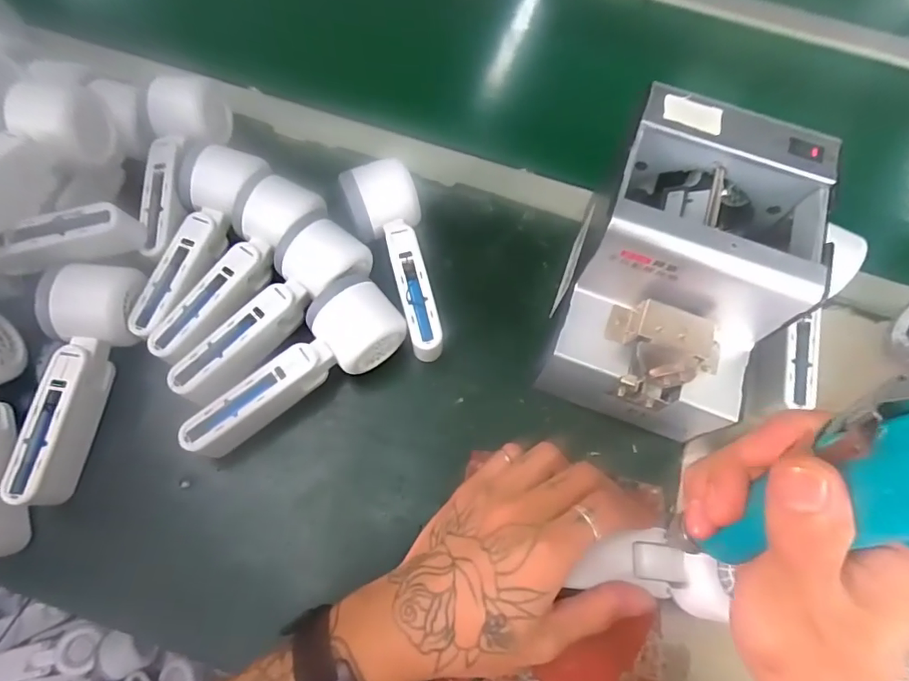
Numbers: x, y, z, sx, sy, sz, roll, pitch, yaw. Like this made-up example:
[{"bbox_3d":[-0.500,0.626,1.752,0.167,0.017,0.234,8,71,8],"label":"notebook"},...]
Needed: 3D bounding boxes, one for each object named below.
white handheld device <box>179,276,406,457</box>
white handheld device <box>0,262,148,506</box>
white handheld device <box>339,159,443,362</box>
[{"bbox_3d":[-0.113,0.021,0.363,0.161,0.054,0.057,-38,74,-16],"label":"white handheld device"},{"bbox_3d":[-0.254,0.027,0.342,0.057,0.054,0.157,1,67,-3],"label":"white handheld device"},{"bbox_3d":[-0.043,-0.060,0.397,0.055,0.061,0.149,-15,69,-9],"label":"white handheld device"}]

